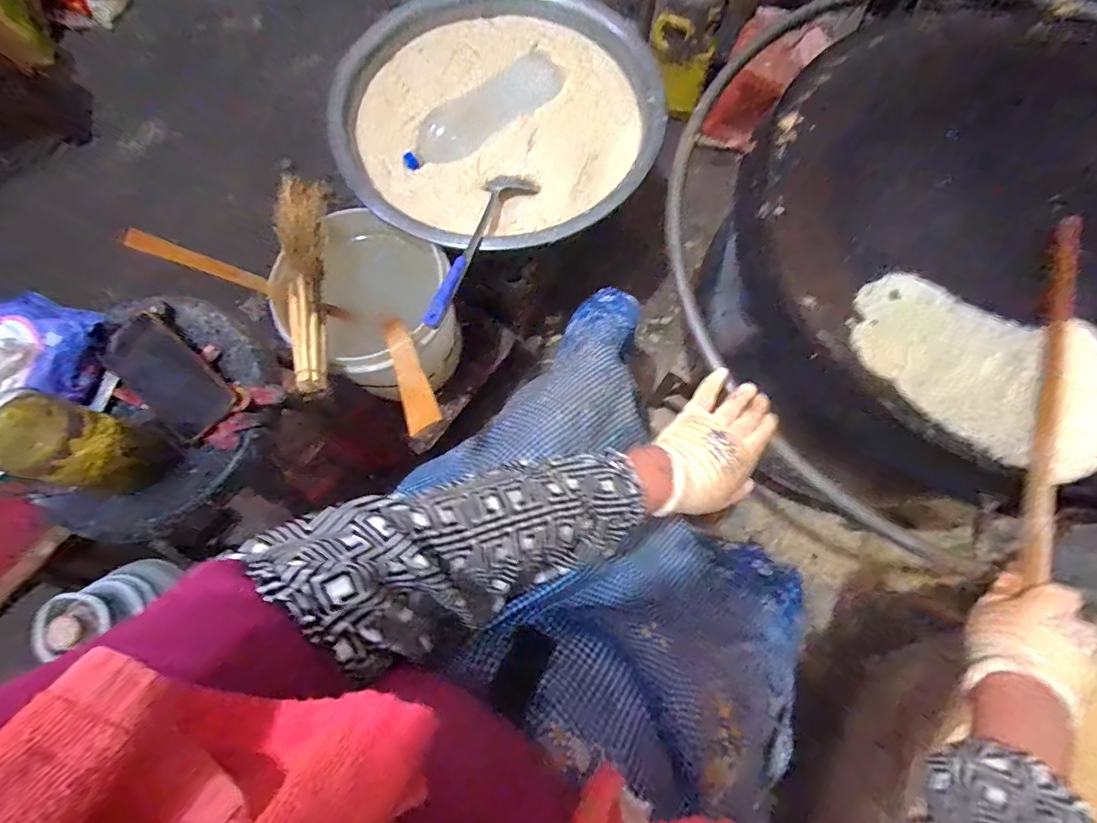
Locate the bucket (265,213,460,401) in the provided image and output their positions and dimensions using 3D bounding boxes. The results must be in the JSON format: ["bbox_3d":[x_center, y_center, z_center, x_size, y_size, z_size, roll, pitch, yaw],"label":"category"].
[{"bbox_3d":[-0.275,-0.154,0.778,0.239,0.236,0.237,0,74,0],"label":"bucket"}]

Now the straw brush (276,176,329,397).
[{"bbox_3d":[-0.349,-0.193,0.665,0.064,0.034,0.348,-9,74,-3],"label":"straw brush"}]

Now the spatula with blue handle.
[{"bbox_3d":[-0.103,-0.246,0.686,0.083,0.041,0.329,18,61,5],"label":"spatula with blue handle"}]

